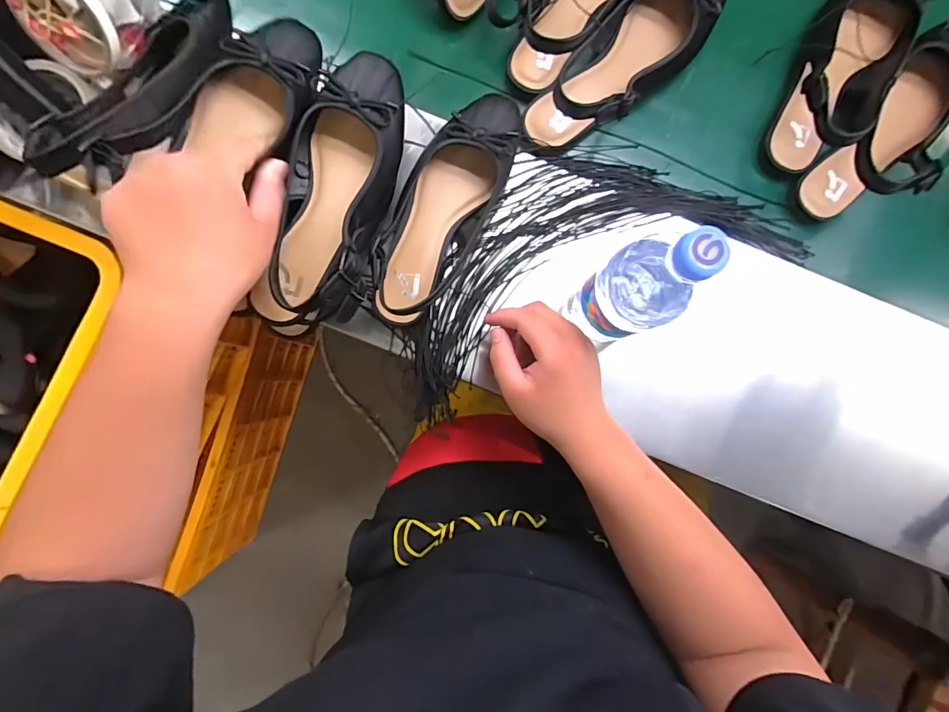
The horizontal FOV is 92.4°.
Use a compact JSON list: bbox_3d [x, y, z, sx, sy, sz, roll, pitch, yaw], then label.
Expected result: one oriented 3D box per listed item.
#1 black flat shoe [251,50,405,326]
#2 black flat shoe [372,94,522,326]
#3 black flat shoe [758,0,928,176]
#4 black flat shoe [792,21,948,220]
[{"bbox_3d":[-0.115,-0.140,0.373,0.091,0.067,0.227,14,87,-2],"label":"black flat shoe"},{"bbox_3d":[-0.029,-0.139,0.436,0.088,0.060,0.233,25,86,-1],"label":"black flat shoe"},{"bbox_3d":[0.407,-0.324,0.490,0.093,0.075,0.274,31,86,-1],"label":"black flat shoe"},{"bbox_3d":[0.458,-0.253,0.469,0.085,0.068,0.273,41,86,0],"label":"black flat shoe"}]

